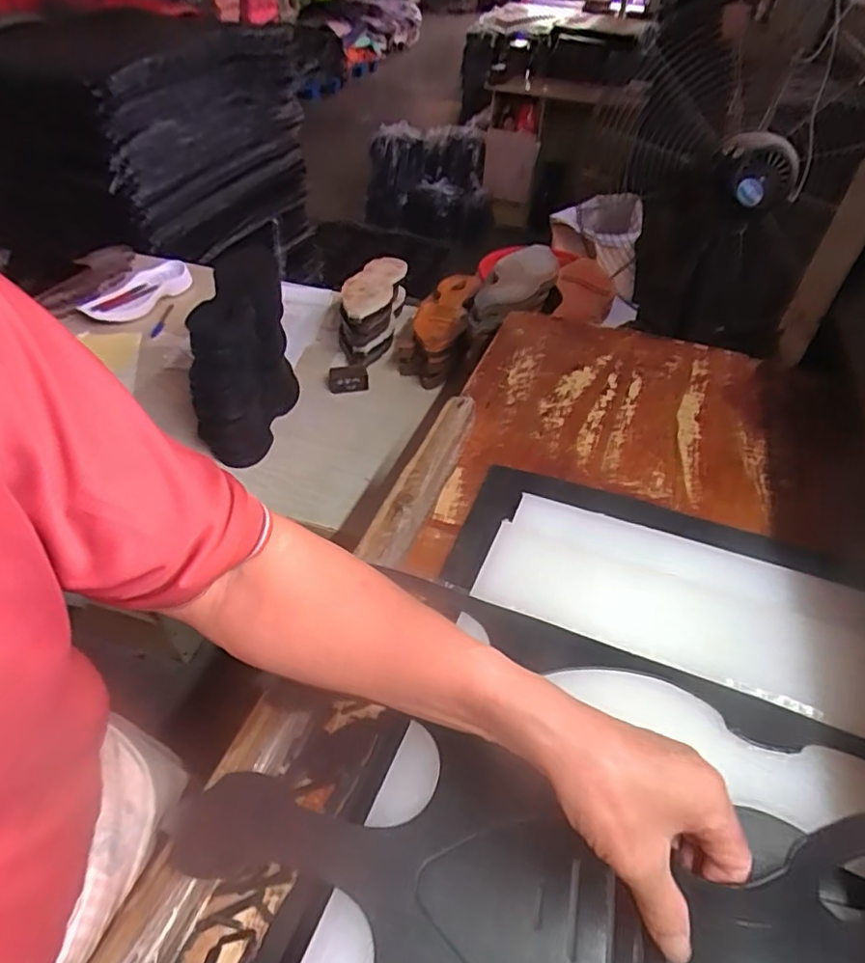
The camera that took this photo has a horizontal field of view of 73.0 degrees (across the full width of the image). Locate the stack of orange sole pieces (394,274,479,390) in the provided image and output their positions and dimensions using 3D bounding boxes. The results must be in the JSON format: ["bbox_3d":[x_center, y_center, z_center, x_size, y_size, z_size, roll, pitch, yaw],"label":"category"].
[{"bbox_3d":[0.010,-0.298,1.169,0.126,0.119,0.296,11,42,4],"label":"stack of orange sole pieces"}]

